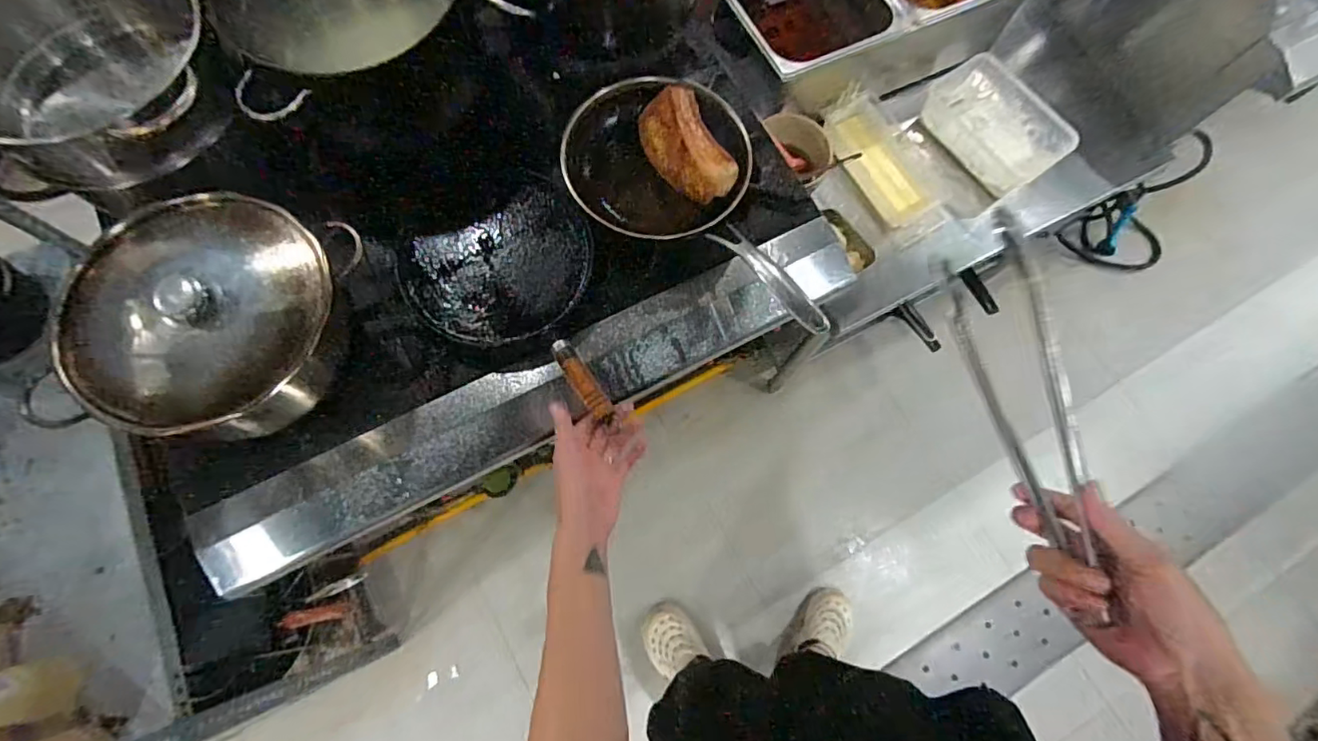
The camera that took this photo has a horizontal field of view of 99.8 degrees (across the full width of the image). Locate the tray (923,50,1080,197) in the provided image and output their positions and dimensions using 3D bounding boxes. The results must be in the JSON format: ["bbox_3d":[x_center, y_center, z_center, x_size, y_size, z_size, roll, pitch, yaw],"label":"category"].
[{"bbox_3d":[0.640,-0.471,1.067,0.175,0.096,0.264,-36,78,-12],"label":"tray"}]

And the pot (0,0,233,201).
[{"bbox_3d":[-0.648,-0.329,0.635,0.249,0.130,0.247,1,73,-2],"label":"pot"}]

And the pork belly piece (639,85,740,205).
[{"bbox_3d":[0.037,-0.293,0.736,0.081,0.058,0.164,-24,76,-9],"label":"pork belly piece"}]

